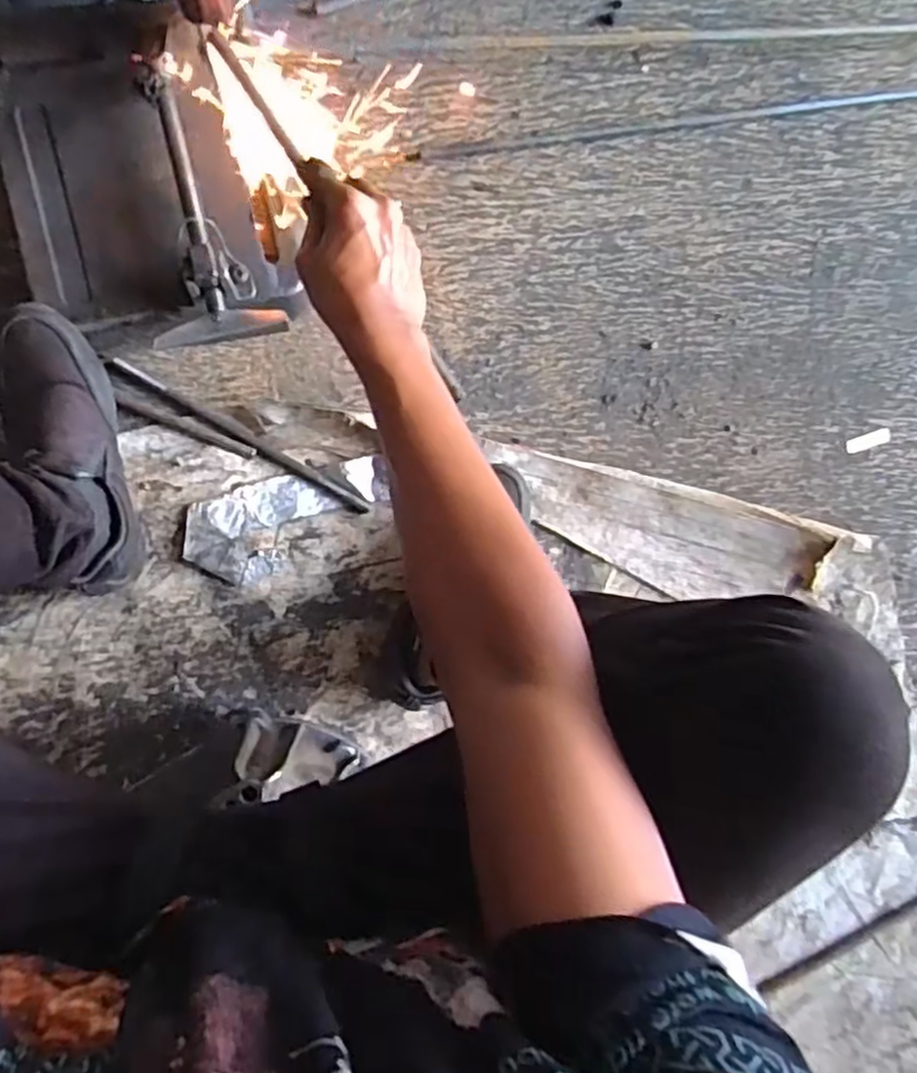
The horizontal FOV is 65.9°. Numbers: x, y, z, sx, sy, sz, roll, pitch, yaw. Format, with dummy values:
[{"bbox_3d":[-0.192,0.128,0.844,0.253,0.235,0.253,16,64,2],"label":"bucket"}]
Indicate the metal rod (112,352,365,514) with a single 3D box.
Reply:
[{"bbox_3d":[-0.224,-0.102,0.736,0.293,0.008,0.011,31,85,-9],"label":"metal rod"}]

